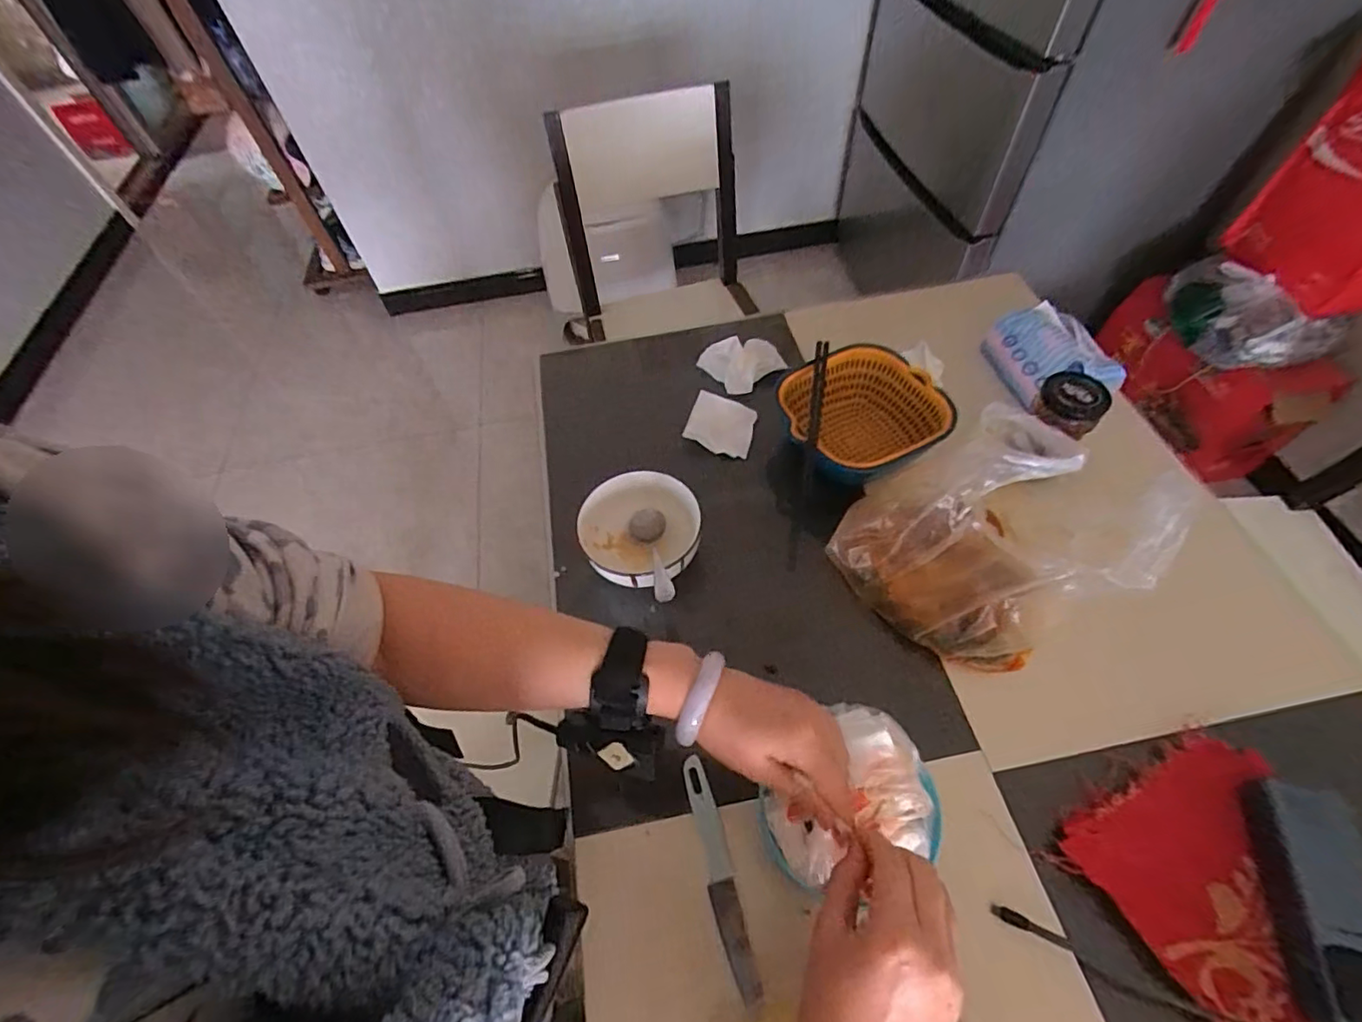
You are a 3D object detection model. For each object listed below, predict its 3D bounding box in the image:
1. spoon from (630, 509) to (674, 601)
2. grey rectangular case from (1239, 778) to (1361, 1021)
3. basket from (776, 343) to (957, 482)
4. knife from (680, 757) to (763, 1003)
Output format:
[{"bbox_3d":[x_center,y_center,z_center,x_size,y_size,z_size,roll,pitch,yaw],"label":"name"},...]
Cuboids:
[{"bbox_3d":[-0.027,0.040,0.578,0.040,0.026,0.160,-13,22,-4],"label":"spoon"},{"bbox_3d":[0.469,0.286,0.422,0.051,0.040,0.153,6,57,9],"label":"grey rectangular case"},{"bbox_3d":[0.210,-0.098,0.708,0.178,0.111,0.169,-2,56,3],"label":"basket"},{"bbox_3d":[0.031,0.297,0.479,0.023,0.010,0.173,-13,56,-4],"label":"knife"}]

